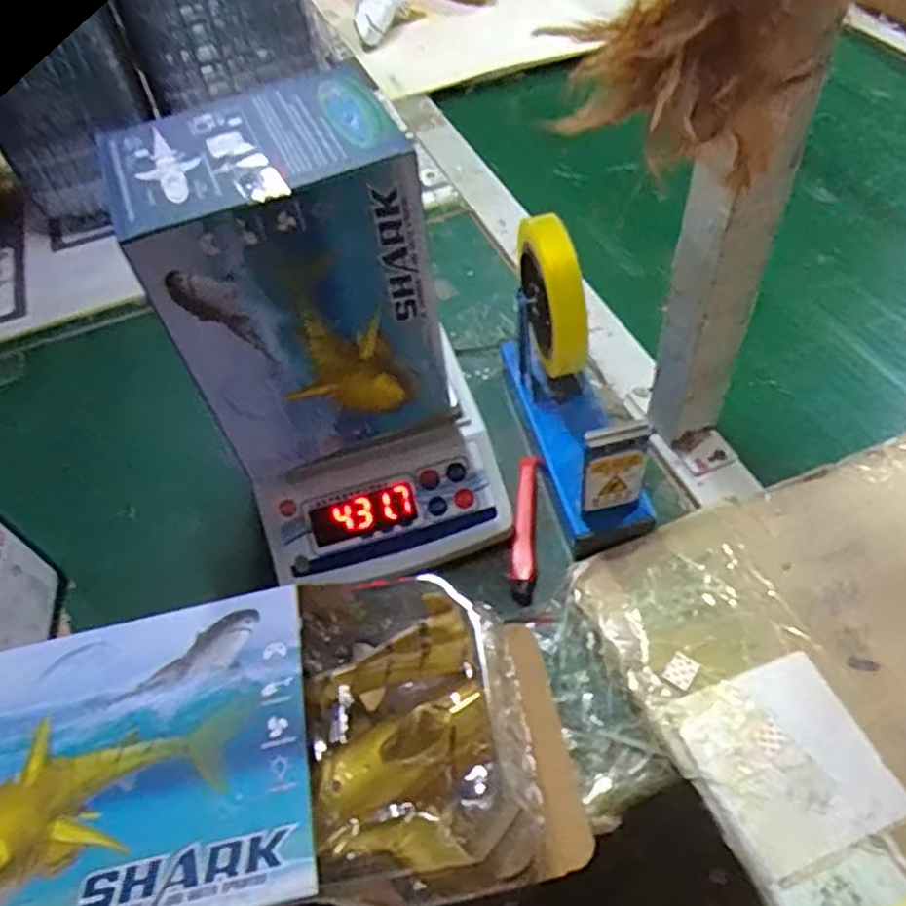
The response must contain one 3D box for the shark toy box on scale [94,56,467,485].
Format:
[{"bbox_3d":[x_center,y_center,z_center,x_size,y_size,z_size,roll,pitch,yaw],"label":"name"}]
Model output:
[{"bbox_3d":[-0.098,-0.101,0.448,0.156,0.205,0.105,-23,53,-12],"label":"shark toy box on scale"}]

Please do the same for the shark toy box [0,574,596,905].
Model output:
[{"bbox_3d":[-0.101,0.170,0.384,0.329,0.101,0.161,-11,52,-5],"label":"shark toy box"}]

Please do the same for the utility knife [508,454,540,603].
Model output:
[{"bbox_3d":[0.053,0.054,0.532,0.017,0.014,0.126,4,53,6],"label":"utility knife"}]

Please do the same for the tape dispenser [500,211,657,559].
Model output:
[{"bbox_3d":[0.089,-0.057,0.506,0.062,0.157,0.202,-13,53,-7],"label":"tape dispenser"}]

